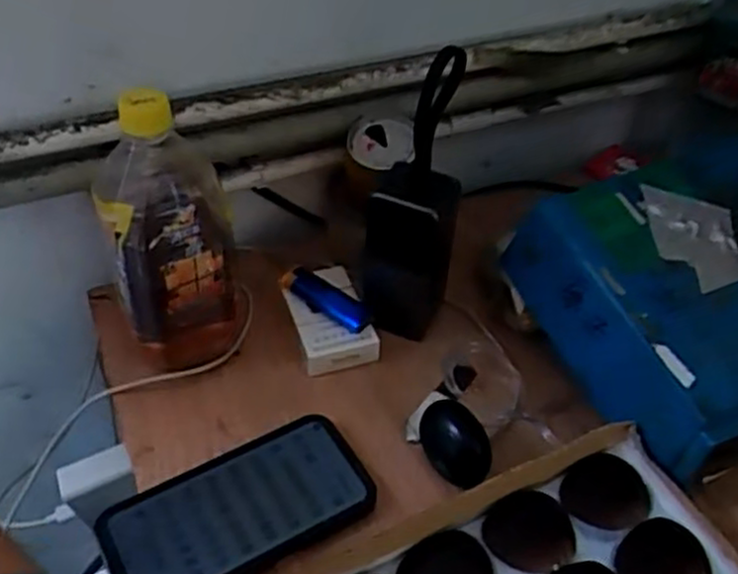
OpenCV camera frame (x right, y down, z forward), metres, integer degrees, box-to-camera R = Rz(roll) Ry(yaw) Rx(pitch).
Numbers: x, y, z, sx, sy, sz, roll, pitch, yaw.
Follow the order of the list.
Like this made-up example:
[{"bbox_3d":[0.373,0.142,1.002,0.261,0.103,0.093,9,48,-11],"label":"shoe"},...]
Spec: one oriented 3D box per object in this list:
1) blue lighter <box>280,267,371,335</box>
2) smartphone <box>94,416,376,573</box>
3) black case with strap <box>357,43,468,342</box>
[{"bbox_3d":[-0.034,0.011,0.605,0.083,0.017,0.022,28,49,24],"label":"blue lighter"},{"bbox_3d":[-0.082,0.143,0.488,0.165,0.015,0.084,-22,49,-23],"label":"smartphone"},{"bbox_3d":[0.033,-0.059,0.563,0.064,0.220,0.069,9,44,6],"label":"black case with strap"}]

